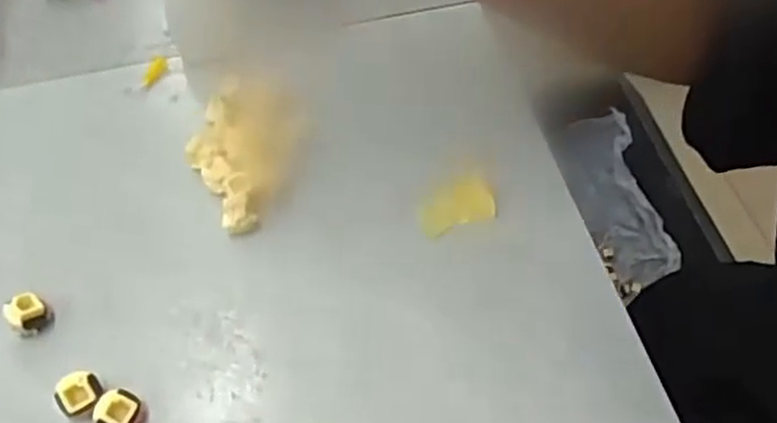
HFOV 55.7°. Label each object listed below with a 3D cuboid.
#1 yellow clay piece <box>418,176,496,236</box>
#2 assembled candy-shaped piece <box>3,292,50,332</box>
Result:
[{"bbox_3d":[0.031,-0.003,0.341,0.036,0.004,0.024,-24,60,-15],"label":"yellow clay piece"},{"bbox_3d":[-0.151,0.043,0.308,0.015,0.015,0.013,-40,65,-23],"label":"assembled candy-shaped piece"}]

